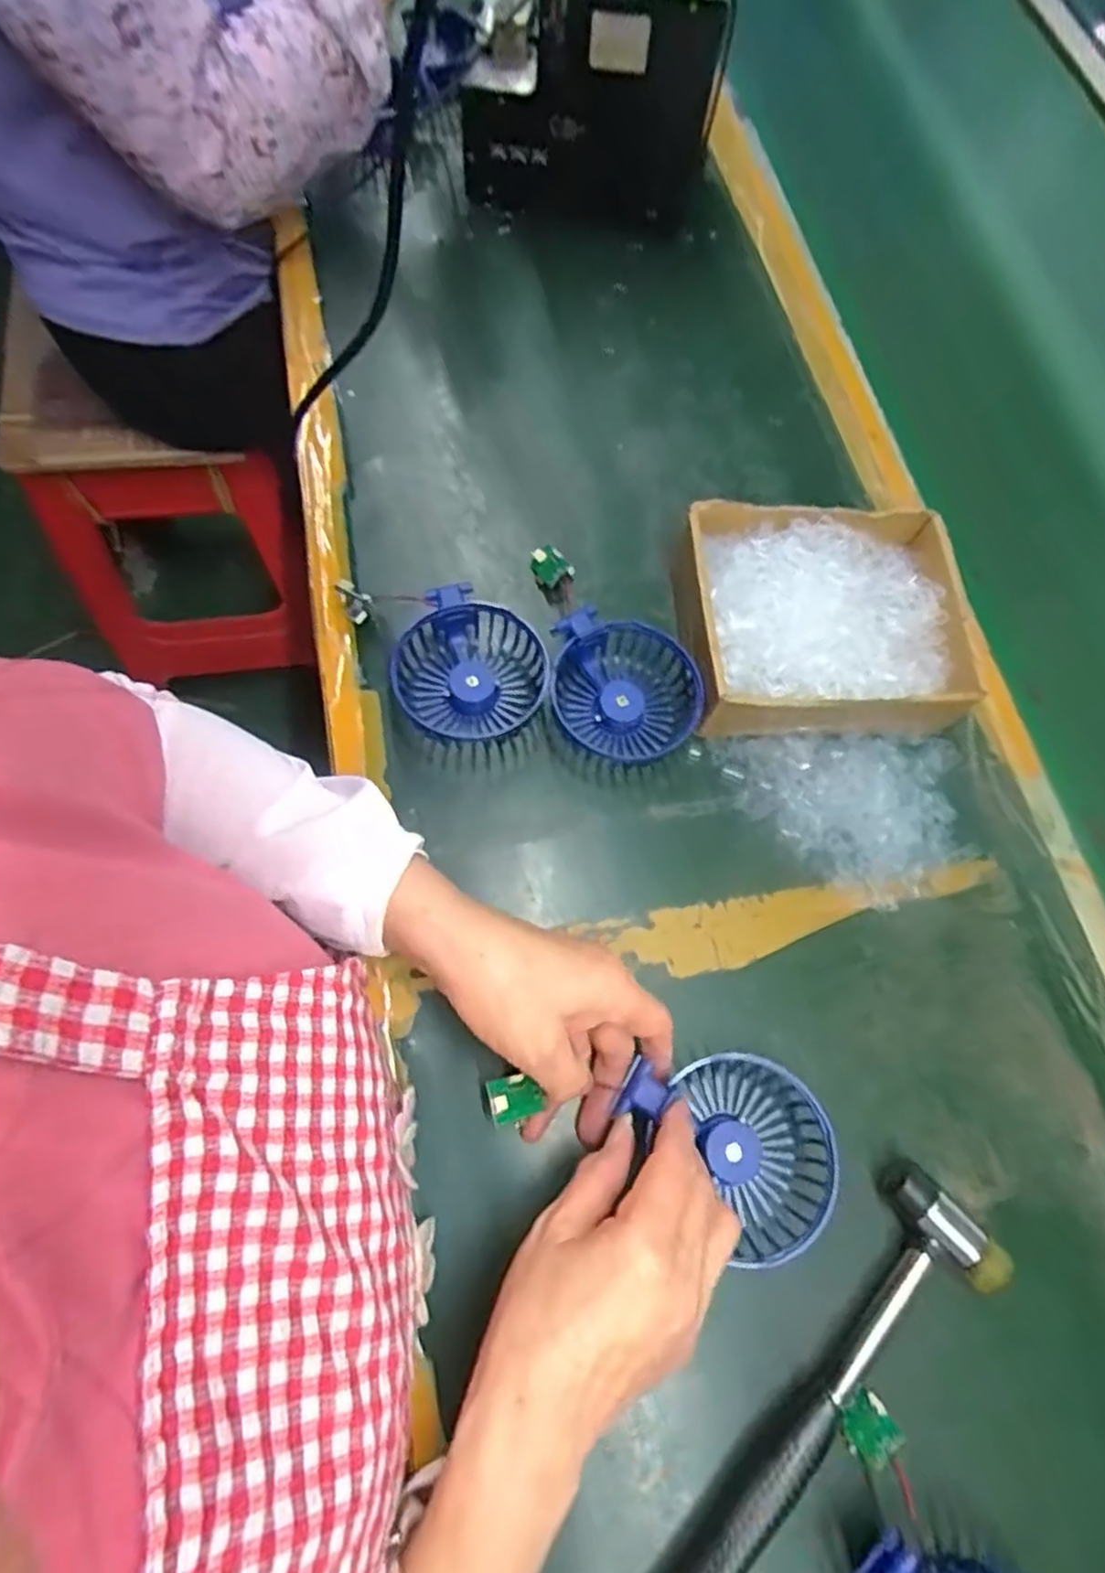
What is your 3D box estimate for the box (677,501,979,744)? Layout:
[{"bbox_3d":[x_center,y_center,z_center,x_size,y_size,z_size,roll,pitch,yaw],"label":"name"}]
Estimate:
[{"bbox_3d":[0.167,-0.105,0.467,0.169,0.055,0.142,0,71,-2],"label":"box"}]

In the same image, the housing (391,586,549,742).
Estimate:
[{"bbox_3d":[-0.049,-0.072,0.456,0.093,0.034,0.085,31,73,8],"label":"housing"}]

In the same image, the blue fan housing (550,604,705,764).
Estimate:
[{"bbox_3d":[0.046,-0.061,0.462,0.093,0.036,0.090,8,71,0],"label":"blue fan housing"}]

